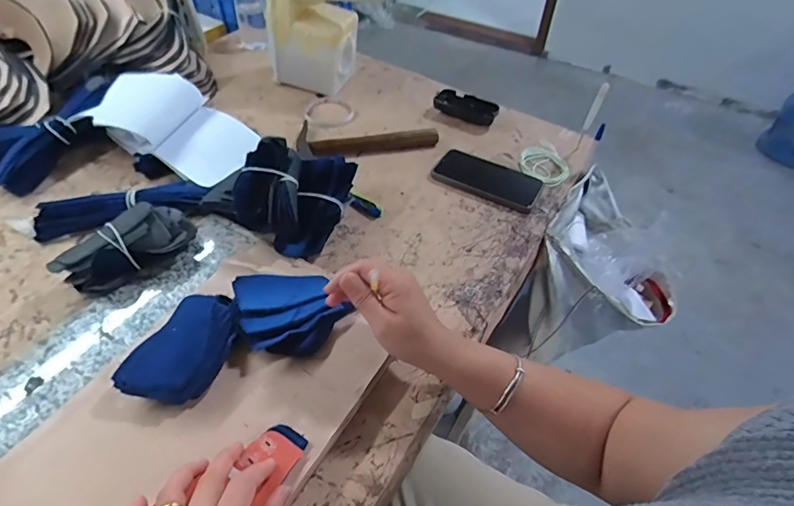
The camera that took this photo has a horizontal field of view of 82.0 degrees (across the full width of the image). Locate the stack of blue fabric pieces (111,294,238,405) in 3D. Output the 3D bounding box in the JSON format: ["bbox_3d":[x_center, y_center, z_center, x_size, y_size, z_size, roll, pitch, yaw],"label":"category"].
[{"bbox_3d":[-0.192,0.089,0.431,0.069,0.038,0.121,21,50,15],"label":"stack of blue fabric pieces"}]

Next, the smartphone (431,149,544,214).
[{"bbox_3d":[0.136,-0.113,0.685,0.155,0.009,0.087,25,51,18],"label":"smartphone"}]

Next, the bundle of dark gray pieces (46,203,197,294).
[{"bbox_3d":[-0.299,-0.007,0.508,0.140,0.050,0.063,-25,54,-24],"label":"bundle of dark gray pieces"}]

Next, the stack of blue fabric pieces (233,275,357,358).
[{"bbox_3d":[-0.113,0.055,0.471,0.093,0.032,0.100,-25,54,-24],"label":"stack of blue fabric pieces"}]

